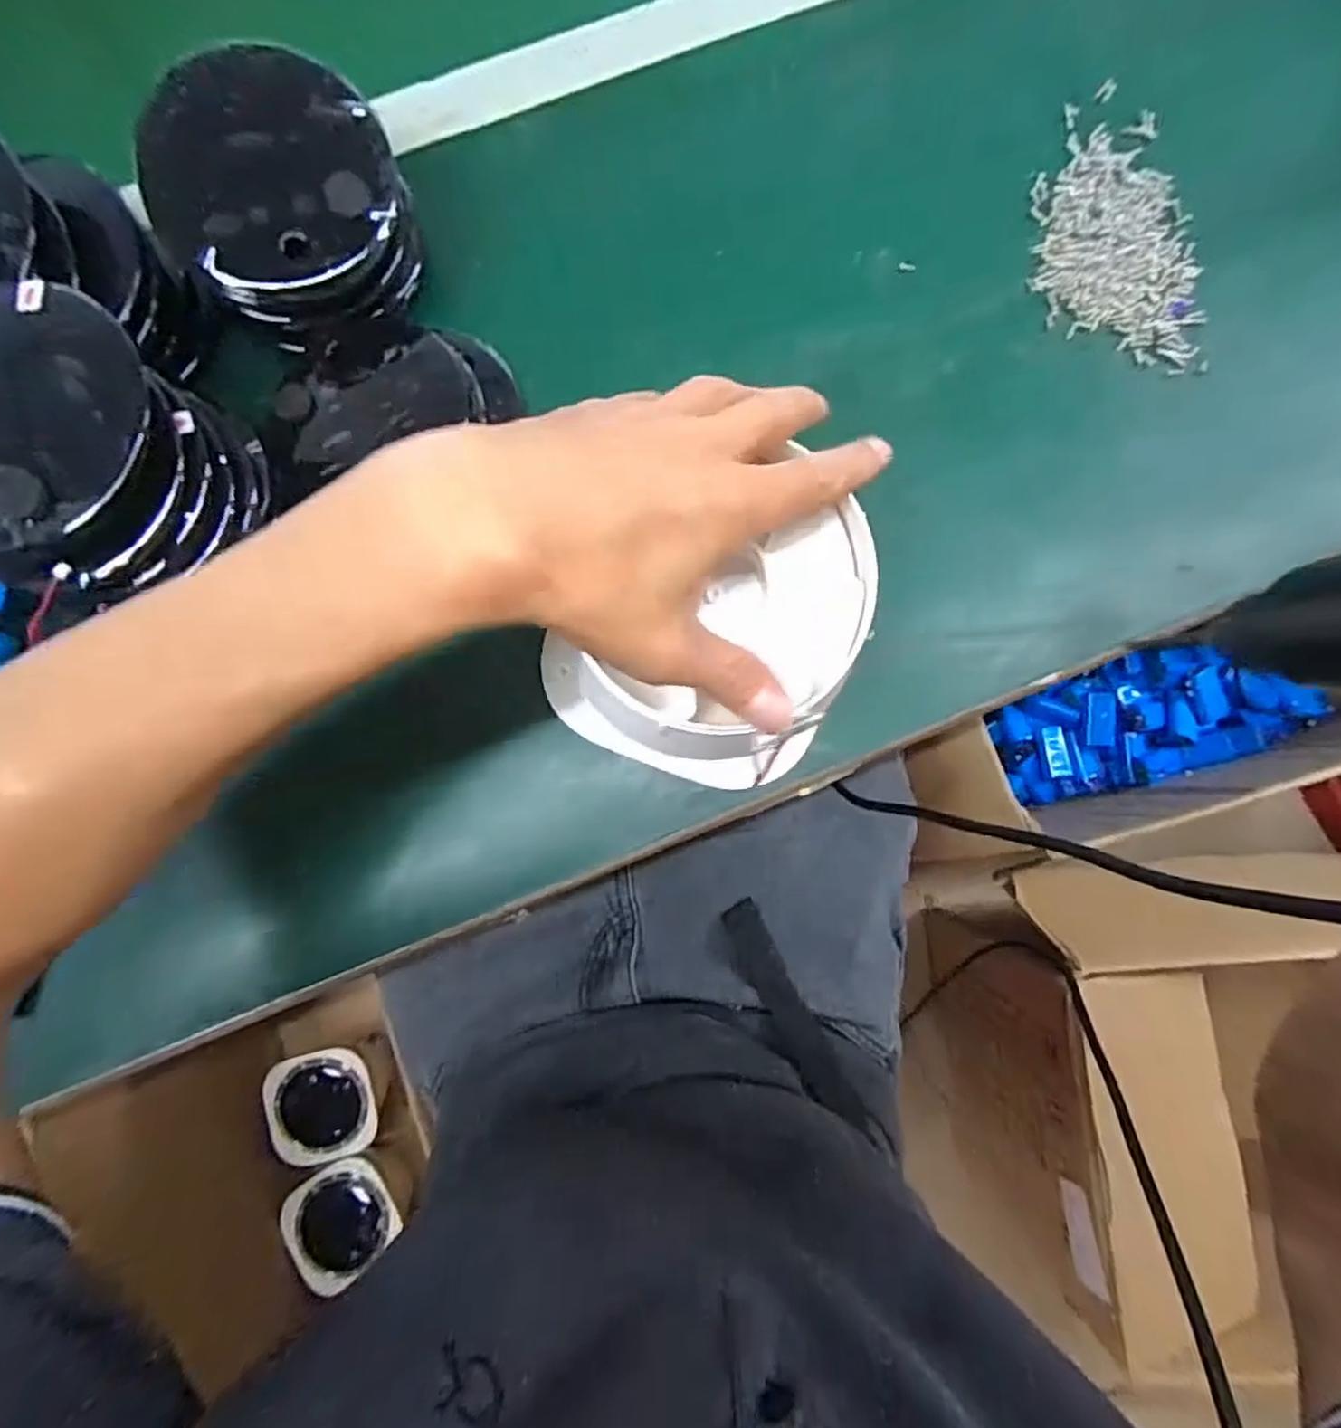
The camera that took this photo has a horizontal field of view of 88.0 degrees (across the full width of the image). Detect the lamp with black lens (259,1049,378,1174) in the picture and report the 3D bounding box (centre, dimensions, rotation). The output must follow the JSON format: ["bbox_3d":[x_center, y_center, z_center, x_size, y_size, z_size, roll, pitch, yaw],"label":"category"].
[{"bbox_3d":[-0.459,0.518,0.911,0.133,0.025,0.137,-13,83,-2],"label":"lamp with black lens"}]

